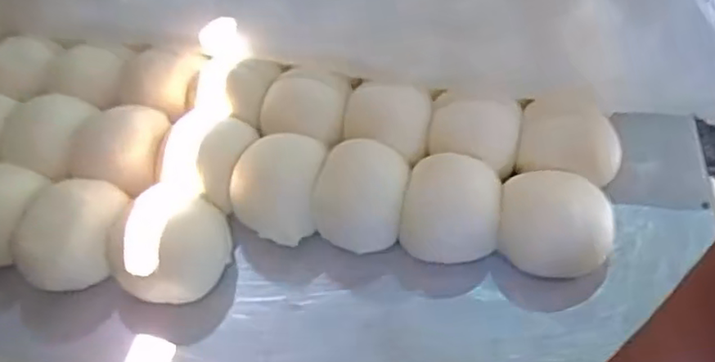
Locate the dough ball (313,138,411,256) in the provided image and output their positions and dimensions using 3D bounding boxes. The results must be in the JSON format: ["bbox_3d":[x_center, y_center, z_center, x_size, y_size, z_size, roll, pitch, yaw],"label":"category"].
[{"bbox_3d":[0.003,0.013,0.607,0.084,0.046,0.099,8,51,12],"label":"dough ball"}]

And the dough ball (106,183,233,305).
[{"bbox_3d":[-0.174,0.055,0.579,0.106,0.059,0.105,-2,51,2],"label":"dough ball"}]

